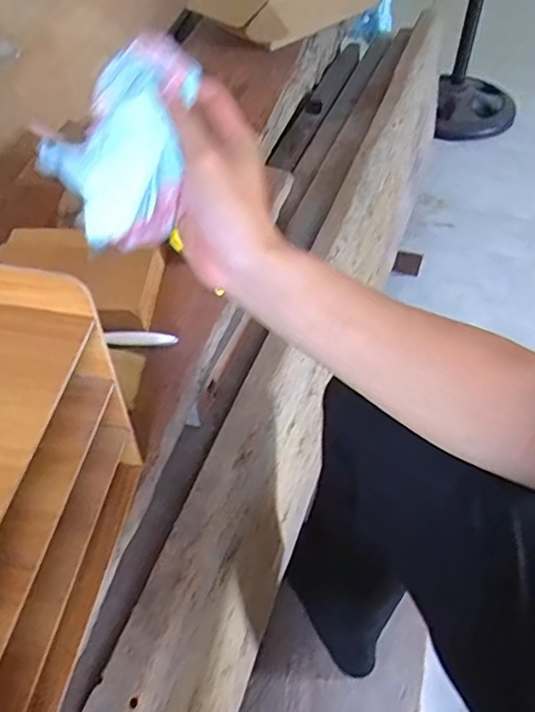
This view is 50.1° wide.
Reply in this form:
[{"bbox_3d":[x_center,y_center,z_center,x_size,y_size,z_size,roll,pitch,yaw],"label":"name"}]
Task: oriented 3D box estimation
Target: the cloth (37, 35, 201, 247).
[{"bbox_3d":[-0.097,-0.136,0.370,0.086,0.098,0.089,6,50,6],"label":"cloth"}]

